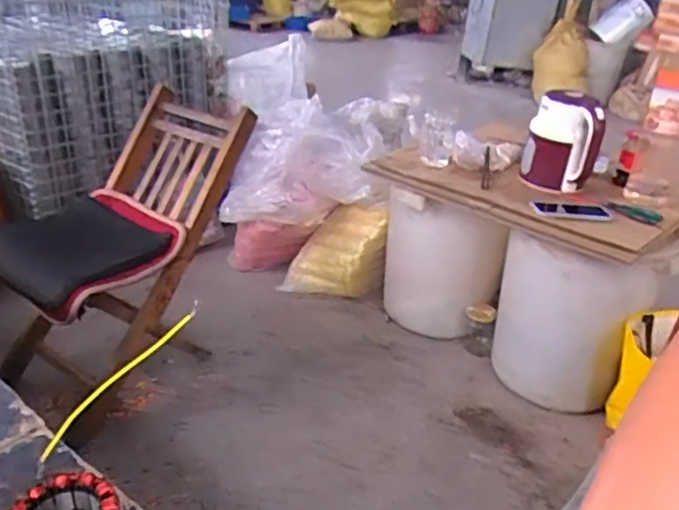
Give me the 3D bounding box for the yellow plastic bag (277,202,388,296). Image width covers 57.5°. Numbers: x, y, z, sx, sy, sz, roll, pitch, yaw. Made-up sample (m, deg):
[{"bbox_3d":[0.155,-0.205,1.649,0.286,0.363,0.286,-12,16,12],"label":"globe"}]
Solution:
[{"bbox_3d":[-0.017,-0.017,1.948,0.314,0.308,0.152,4,27,2],"label":"yellow plastic bag"}]

